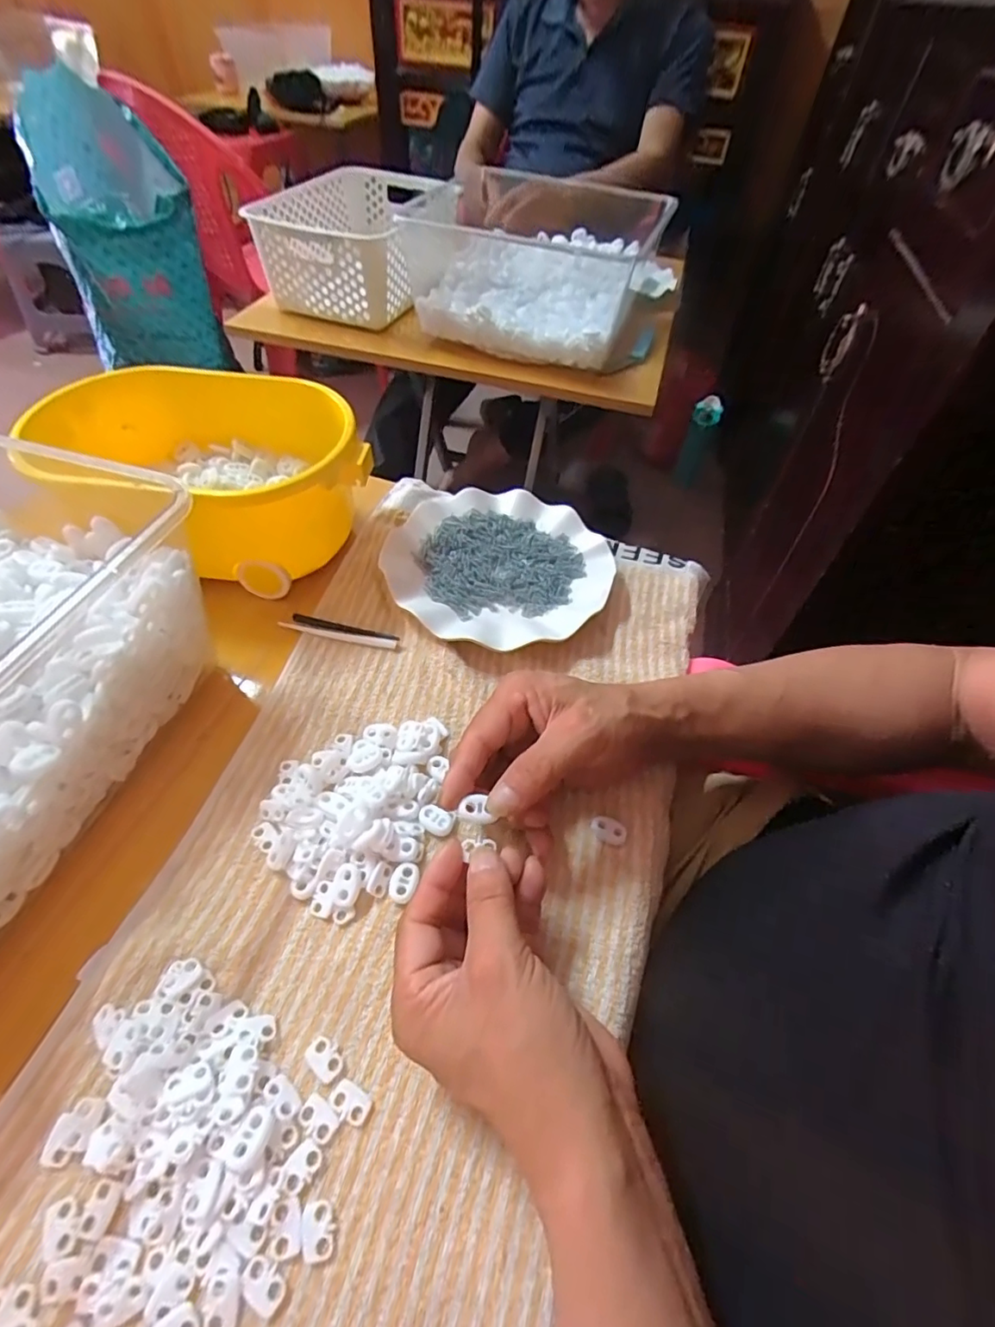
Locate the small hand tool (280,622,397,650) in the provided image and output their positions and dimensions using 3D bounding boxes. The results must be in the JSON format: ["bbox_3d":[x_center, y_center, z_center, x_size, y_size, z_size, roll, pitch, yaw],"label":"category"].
[{"bbox_3d":[-0.123,-0.023,0.428,0.092,0.004,0.008,12,54,5],"label":"small hand tool"}]

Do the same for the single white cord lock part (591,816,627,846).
[{"bbox_3d":[0.068,0.101,0.340,0.022,0.004,0.014,17,55,9],"label":"single white cord lock part"}]

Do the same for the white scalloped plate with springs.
[{"bbox_3d":[0.000,-0.084,0.471,0.176,0.017,0.178,2,52,-3],"label":"white scalloped plate with springs"}]

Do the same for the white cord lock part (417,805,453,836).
[{"bbox_3d":[-0.037,0.095,0.338,0.022,0.006,0.014,29,55,17],"label":"white cord lock part"}]

